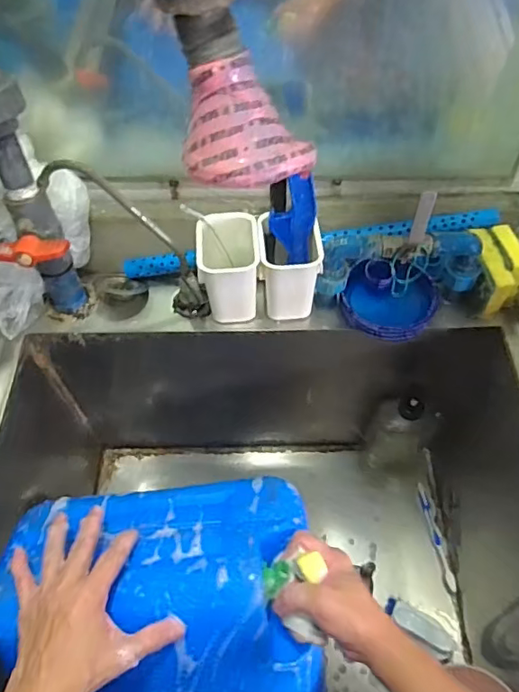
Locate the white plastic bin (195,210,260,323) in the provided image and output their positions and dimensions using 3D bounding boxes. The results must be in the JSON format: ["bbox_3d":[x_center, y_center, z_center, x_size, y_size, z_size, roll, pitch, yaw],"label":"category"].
[{"bbox_3d":[-0.037,-0.093,0.654,0.071,0.110,0.091,-5,57,-2],"label":"white plastic bin"}]

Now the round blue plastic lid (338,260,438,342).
[{"bbox_3d":[0.165,-0.054,0.683,0.120,0.041,0.102,10,58,8],"label":"round blue plastic lid"}]

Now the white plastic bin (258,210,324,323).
[{"bbox_3d":[0.037,-0.091,0.648,0.074,0.109,0.074,0,57,1],"label":"white plastic bin"}]

